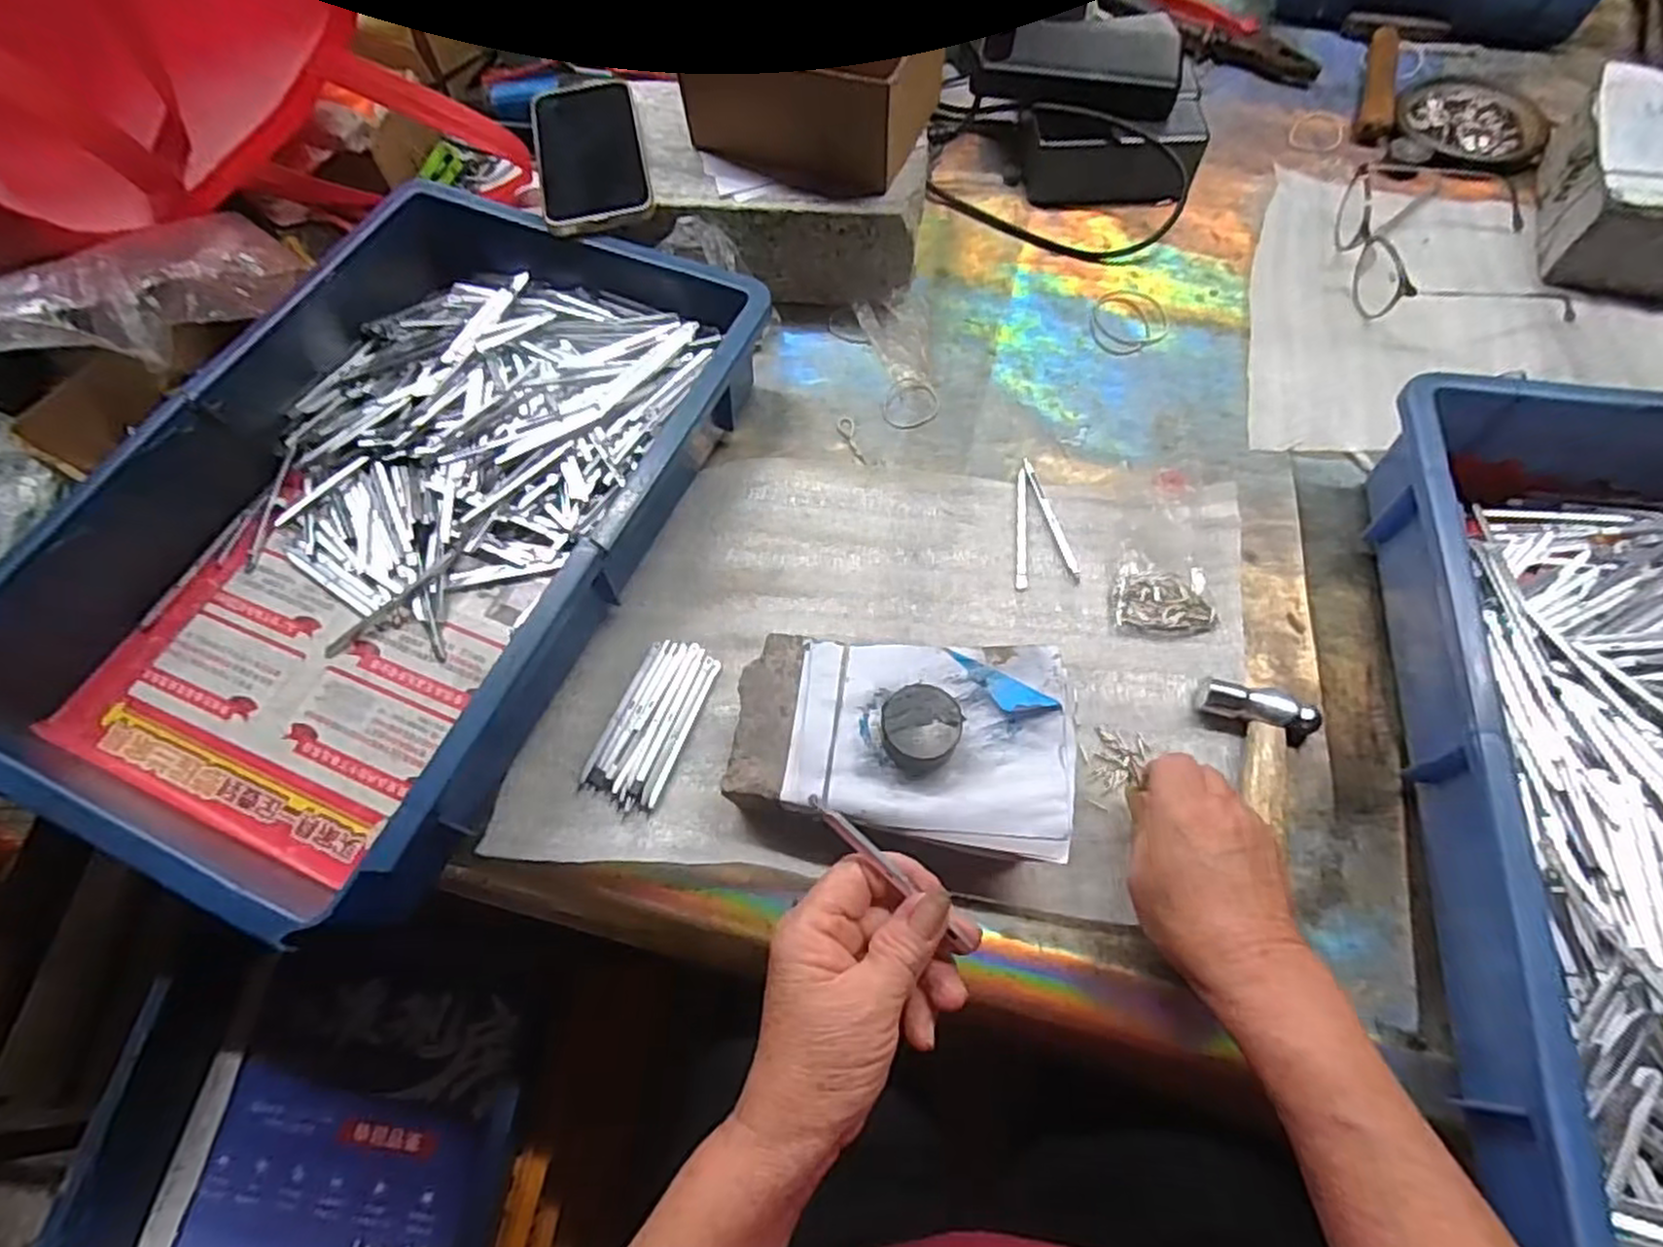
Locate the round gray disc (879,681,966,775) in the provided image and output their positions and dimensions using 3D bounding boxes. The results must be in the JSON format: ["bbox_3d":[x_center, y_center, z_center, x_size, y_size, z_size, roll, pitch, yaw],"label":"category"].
[{"bbox_3d":[0.044,0.052,0.376,0.037,0.024,0.038,-1,64,2],"label":"round gray disc"}]

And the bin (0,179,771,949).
[{"bbox_3d":[-0.252,-0.069,0.460,0.285,0.085,0.426,21,66,12],"label":"bin"}]

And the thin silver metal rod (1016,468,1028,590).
[{"bbox_3d":[0.121,-0.062,0.484,0.007,0.005,0.088,4,64,4],"label":"thin silver metal rod"}]

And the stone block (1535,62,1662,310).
[{"bbox_3d":[0.586,-0.315,0.545,0.103,0.071,0.148,17,66,11],"label":"stone block"}]

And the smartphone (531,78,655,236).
[{"bbox_3d":[-0.169,-0.329,0.534,0.073,0.012,0.141,-12,68,-3],"label":"smartphone"}]

